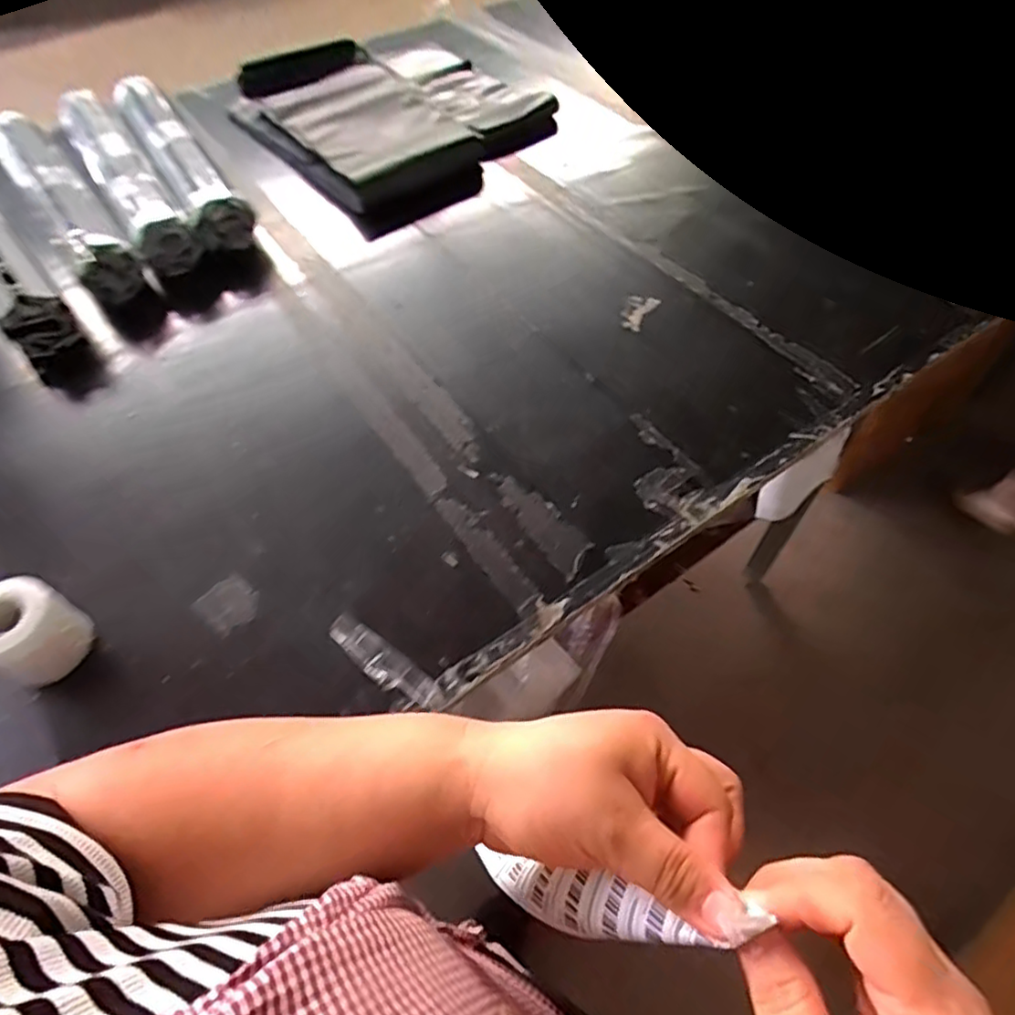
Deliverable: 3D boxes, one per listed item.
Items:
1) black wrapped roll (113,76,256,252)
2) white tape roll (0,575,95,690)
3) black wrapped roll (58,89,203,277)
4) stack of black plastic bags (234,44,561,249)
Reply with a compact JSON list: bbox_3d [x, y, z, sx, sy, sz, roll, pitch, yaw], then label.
[{"bbox_3d":[-0.506,-0.541,0.956,0.078,0.081,0.485,-28,60,-18],"label":"black wrapped roll"},{"bbox_3d":[-0.382,0.102,0.501,0.065,0.066,0.067,31,61,20],"label":"white tape roll"},{"bbox_3d":[-0.553,-0.479,0.903,0.075,0.093,0.445,-30,61,-19],"label":"black wrapped roll"},{"bbox_3d":[-0.176,-0.659,1.030,0.428,0.050,0.458,-36,63,-22],"label":"stack of black plastic bags"}]

